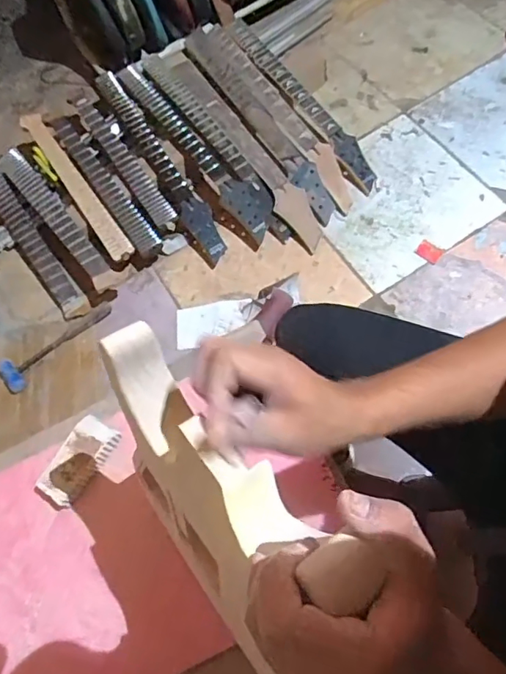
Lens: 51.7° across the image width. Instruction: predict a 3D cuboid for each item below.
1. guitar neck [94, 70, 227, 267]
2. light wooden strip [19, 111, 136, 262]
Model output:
[{"bbox_3d":[-0.247,-0.466,1.383,0.090,0.045,0.652,-29,68,-5],"label":"guitar neck"},{"bbox_3d":[-0.457,-0.396,1.344,0.060,0.030,0.509,-35,68,-8],"label":"light wooden strip"}]

